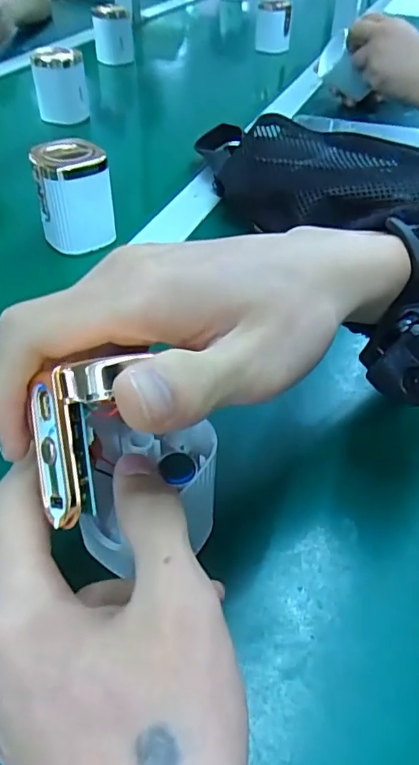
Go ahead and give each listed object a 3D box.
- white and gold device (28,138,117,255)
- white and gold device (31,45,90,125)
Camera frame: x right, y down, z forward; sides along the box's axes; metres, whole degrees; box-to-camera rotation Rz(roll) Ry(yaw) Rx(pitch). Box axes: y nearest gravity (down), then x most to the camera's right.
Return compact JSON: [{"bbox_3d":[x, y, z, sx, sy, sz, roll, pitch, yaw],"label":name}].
[{"bbox_3d":[-0.110,-0.154,0.435,0.057,0.075,0.049,-7,45,-10],"label":"white and gold device"},{"bbox_3d":[-0.183,-0.366,0.650,0.061,0.071,0.049,-7,45,-10],"label":"white and gold device"}]

